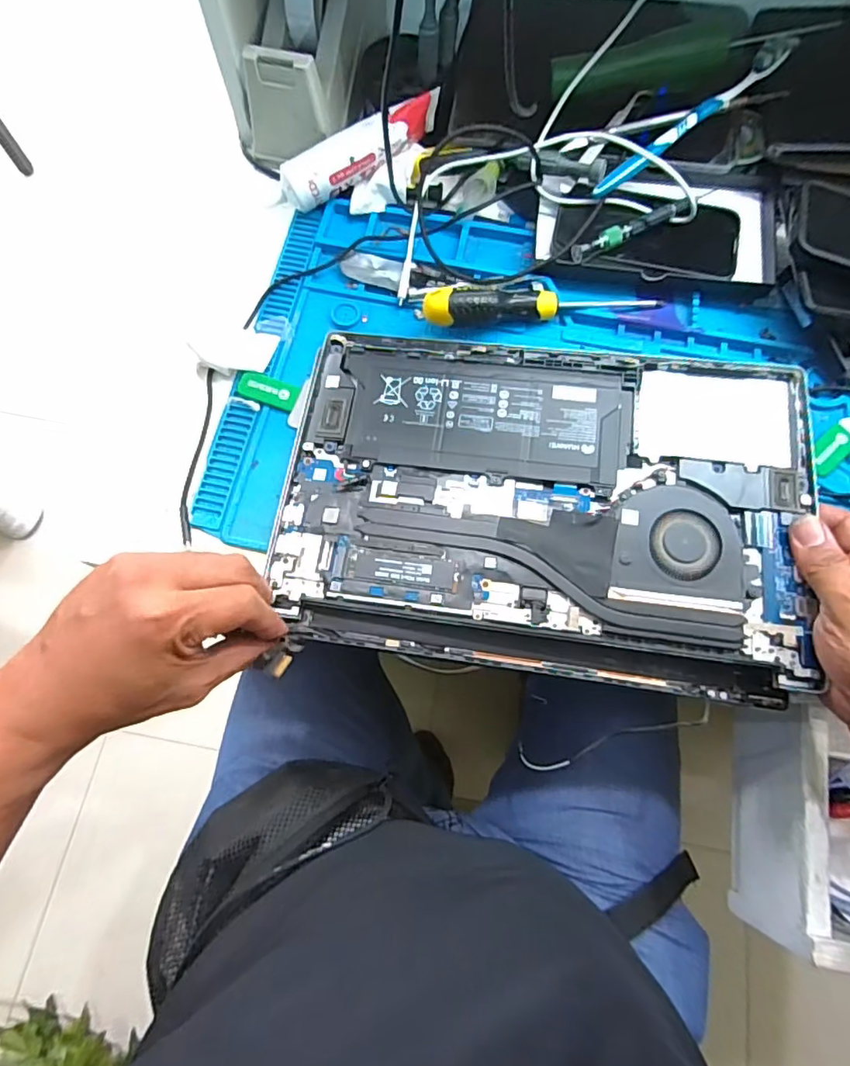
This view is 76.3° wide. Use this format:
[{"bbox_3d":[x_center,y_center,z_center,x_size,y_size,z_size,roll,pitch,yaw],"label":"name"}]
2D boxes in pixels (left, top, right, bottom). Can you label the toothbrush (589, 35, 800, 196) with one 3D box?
[{"bbox_3d":[0.217,-0.334,0.438,0.189,0.016,0.020,-37,76,2],"label":"toothbrush"}]

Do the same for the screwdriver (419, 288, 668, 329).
[{"bbox_3d":[0.097,-0.182,0.440,0.201,0.028,0.021,-8,72,-16],"label":"screwdriver"}]

